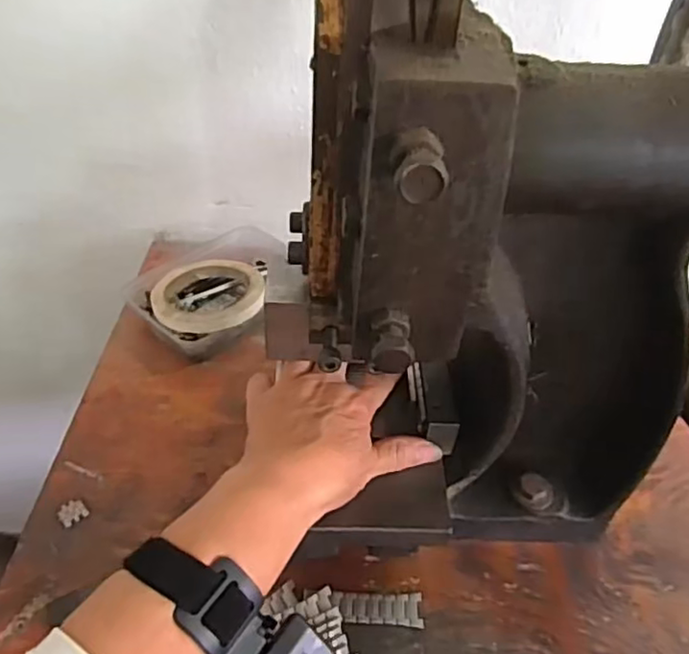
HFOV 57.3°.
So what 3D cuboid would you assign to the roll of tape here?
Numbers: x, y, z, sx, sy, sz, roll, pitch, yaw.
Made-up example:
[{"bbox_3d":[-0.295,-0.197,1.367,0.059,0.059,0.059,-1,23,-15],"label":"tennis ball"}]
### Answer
[{"bbox_3d":[-0.127,-0.030,0.593,0.101,0.020,0.101,-3,44,-9],"label":"roll of tape"}]

